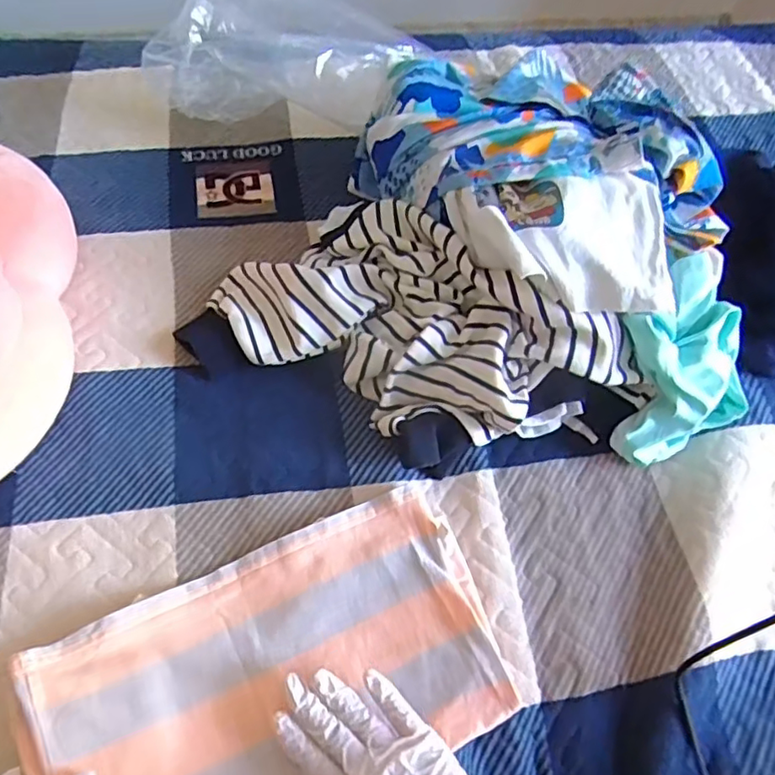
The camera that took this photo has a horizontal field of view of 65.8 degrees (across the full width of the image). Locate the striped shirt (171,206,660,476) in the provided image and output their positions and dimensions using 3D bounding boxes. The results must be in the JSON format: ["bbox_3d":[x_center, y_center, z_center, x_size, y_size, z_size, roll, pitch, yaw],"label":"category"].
[{"bbox_3d":[0.020,-0.056,0.567,0.419,0.102,0.208,25,61,12],"label":"striped shirt"}]

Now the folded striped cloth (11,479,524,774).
[{"bbox_3d":[-0.073,0.203,0.431,0.318,0.070,0.189,-22,63,-15],"label":"folded striped cloth"}]

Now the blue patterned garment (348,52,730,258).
[{"bbox_3d":[0.137,-0.226,0.605,0.247,0.123,0.341,-29,65,-18],"label":"blue patterned garment"}]

